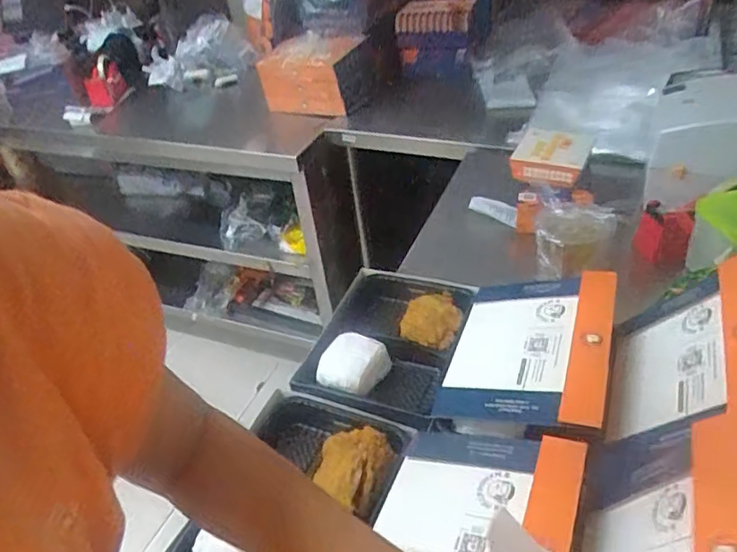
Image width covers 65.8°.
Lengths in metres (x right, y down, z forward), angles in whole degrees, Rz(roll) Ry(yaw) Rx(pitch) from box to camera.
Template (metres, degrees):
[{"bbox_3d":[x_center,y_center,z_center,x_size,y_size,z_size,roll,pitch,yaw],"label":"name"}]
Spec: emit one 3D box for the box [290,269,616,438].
[{"bbox_3d":[0.101,0.078,0.686,0.344,0.097,0.230,11,42,21],"label":"box"}]

